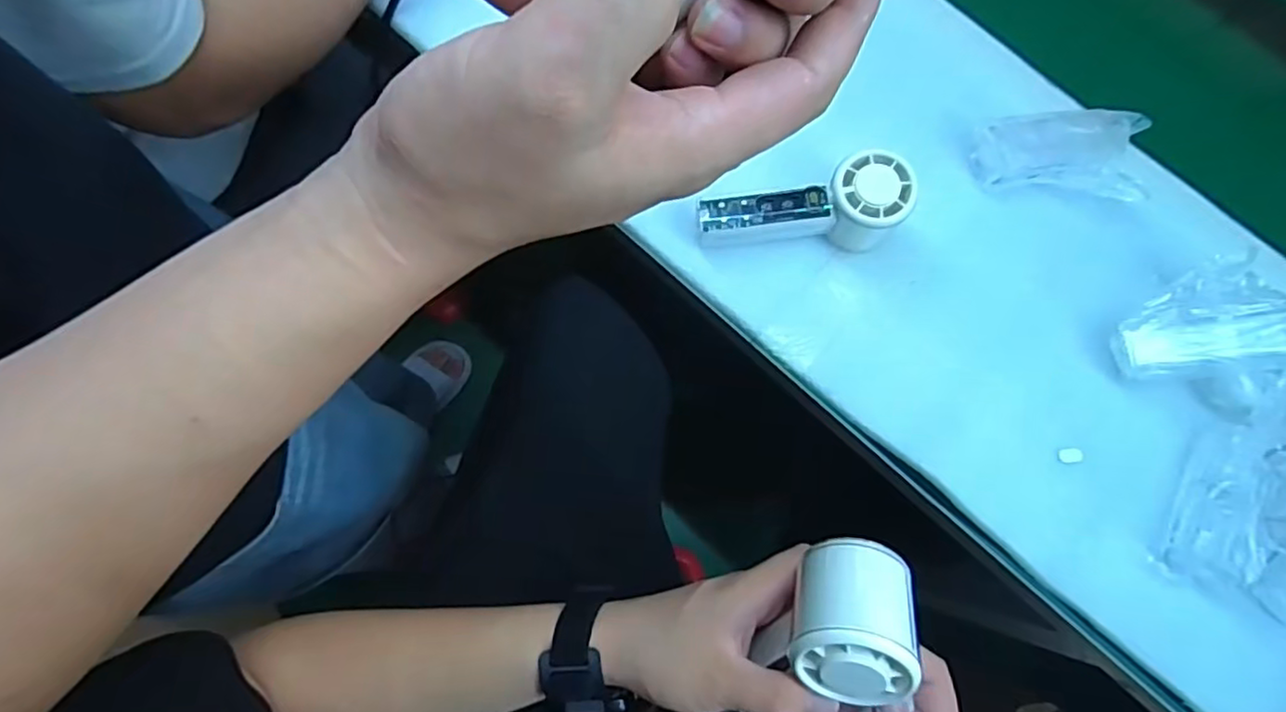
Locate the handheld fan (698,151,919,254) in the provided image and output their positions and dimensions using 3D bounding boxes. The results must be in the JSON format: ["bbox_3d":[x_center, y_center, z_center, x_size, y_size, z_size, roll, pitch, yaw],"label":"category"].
[{"bbox_3d":[0.114,-0.112,0.480,0.150,0.056,0.057,-1,77,0],"label":"handheld fan"}]

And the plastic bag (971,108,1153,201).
[{"bbox_3d":[0.321,-0.157,0.504,0.119,0.019,0.068,7,77,-1],"label":"plastic bag"}]

